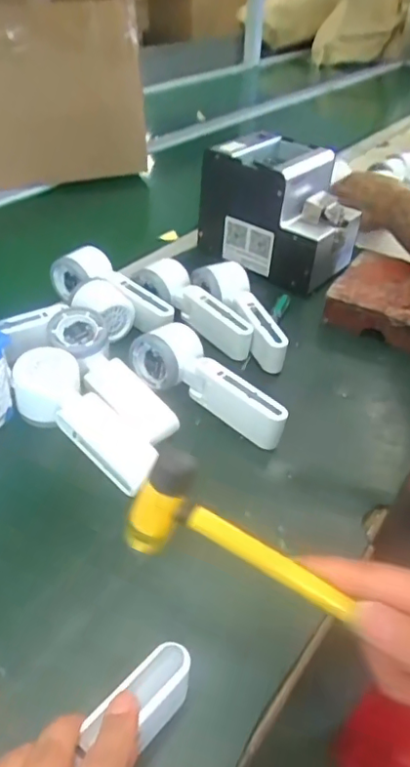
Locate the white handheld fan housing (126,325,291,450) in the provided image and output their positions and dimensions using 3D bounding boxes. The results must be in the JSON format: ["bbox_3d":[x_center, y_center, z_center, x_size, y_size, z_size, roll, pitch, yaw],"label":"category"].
[{"bbox_3d":[0.002,0.004,0.541,0.056,0.062,0.169,-29,49,-33],"label":"white handheld fan housing"}]

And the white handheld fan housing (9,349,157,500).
[{"bbox_3d":[-0.108,0.033,0.508,0.171,0.044,0.056,39,50,18],"label":"white handheld fan housing"}]

